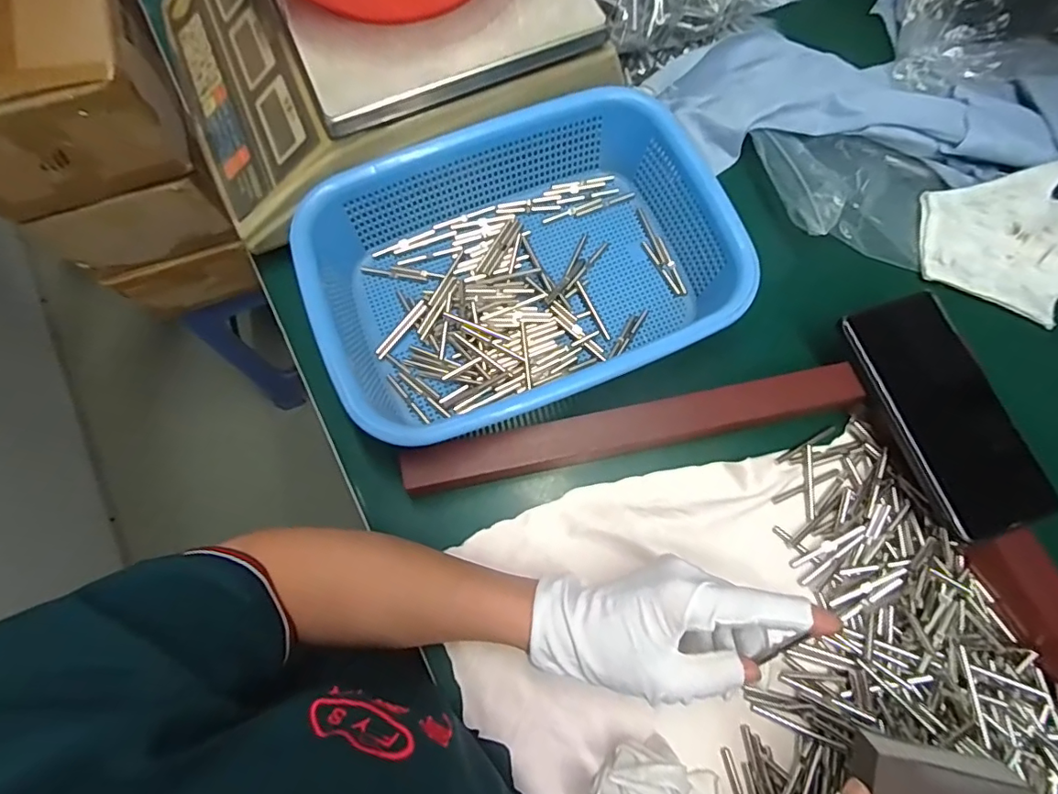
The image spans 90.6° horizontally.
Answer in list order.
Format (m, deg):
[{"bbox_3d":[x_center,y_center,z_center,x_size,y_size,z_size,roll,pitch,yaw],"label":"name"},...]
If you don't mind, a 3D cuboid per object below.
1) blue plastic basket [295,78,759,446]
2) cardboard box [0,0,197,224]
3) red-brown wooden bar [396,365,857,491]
[{"bbox_3d":[-0.010,-0.092,0.385,0.285,0.070,0.208,-22,75,-5],"label":"blue plastic basket"},{"bbox_3d":[-0.490,-0.356,0.530,0.203,0.119,0.287,-19,75,-4],"label":"cardboard box"},{"bbox_3d":[0.071,0.024,0.366,0.310,0.033,0.033,-11,75,-2],"label":"red-brown wooden bar"}]

